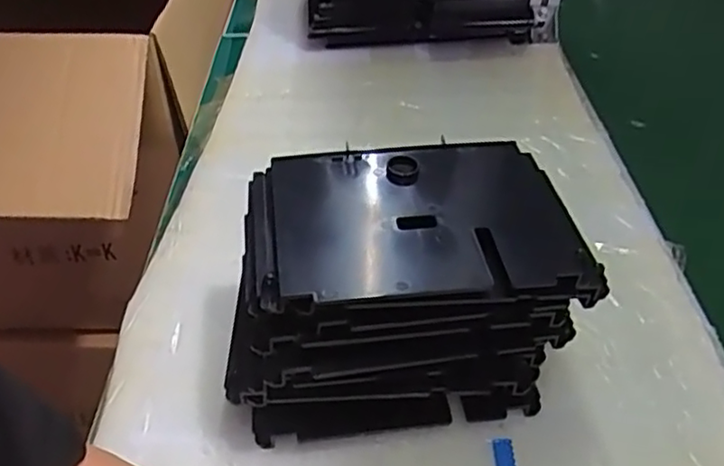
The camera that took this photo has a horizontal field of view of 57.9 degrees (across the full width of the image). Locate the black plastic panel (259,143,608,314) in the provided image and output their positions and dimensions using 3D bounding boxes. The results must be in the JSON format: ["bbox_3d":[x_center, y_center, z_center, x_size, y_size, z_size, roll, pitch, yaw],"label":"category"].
[{"bbox_3d":[0.037,-0.005,0.389,0.186,0.027,0.123,-7,42,-5],"label":"black plastic panel"}]

